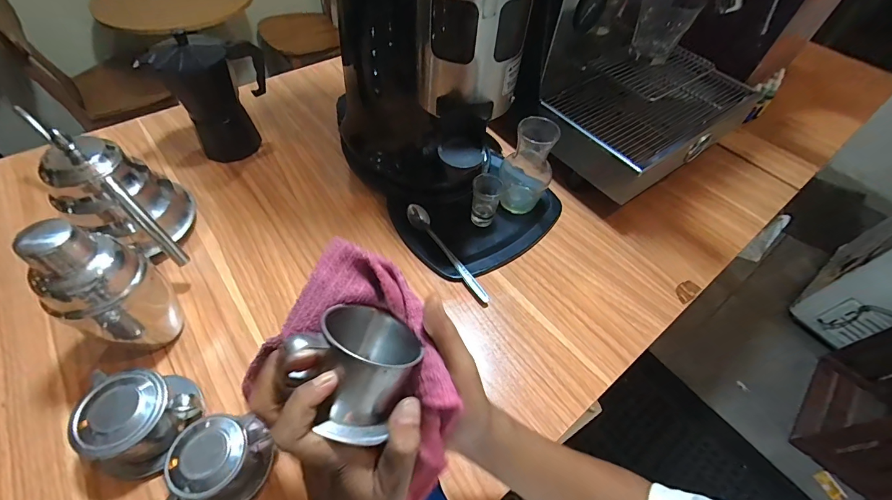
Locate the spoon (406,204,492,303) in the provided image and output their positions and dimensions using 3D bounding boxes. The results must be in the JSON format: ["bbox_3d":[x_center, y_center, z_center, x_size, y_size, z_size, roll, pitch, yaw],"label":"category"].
[{"bbox_3d":[0.000,0.001,0.524,0.027,0.022,0.179,-28,60,-21],"label":"spoon"}]

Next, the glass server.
[{"bbox_3d":[0.122,-0.129,0.557,0.076,0.141,0.091,18,55,10],"label":"glass server"}]

